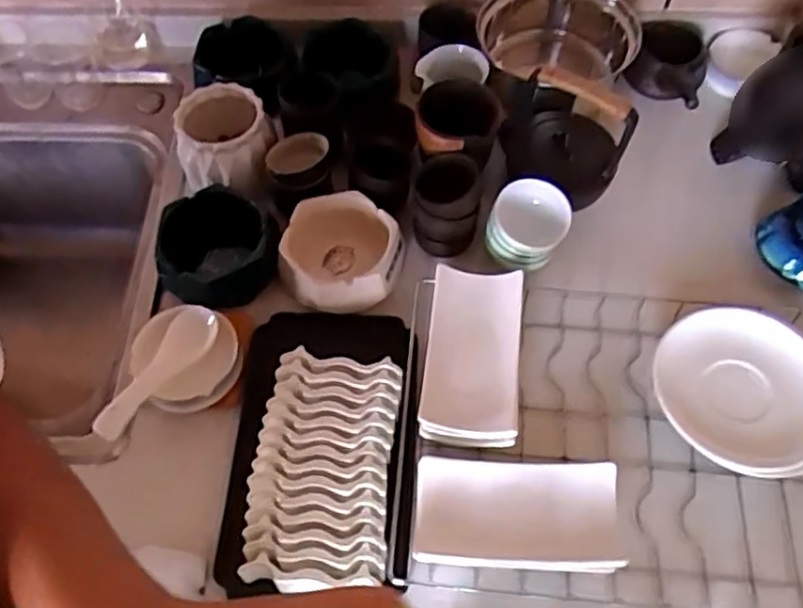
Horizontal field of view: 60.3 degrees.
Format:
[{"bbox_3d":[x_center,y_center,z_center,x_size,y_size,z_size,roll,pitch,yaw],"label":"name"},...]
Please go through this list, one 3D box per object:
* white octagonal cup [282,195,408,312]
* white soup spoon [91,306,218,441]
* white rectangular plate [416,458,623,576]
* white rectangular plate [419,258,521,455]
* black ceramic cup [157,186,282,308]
[{"bbox_3d":[-0.054,-0.043,0.643,0.106,0.059,0.106,3,60,2],"label":"white octagonal cup"},{"bbox_3d":[-0.199,0.054,0.567,0.038,0.030,0.134,22,62,12],"label":"white soup spoon"},{"bbox_3d":[0.084,0.156,0.514,0.144,0.022,0.074,3,60,2],"label":"white rectangular plate"},{"bbox_3d":[0.059,0.040,0.567,0.076,0.020,0.150,7,60,4],"label":"white rectangular plate"},{"bbox_3d":[-0.177,-0.055,0.660,0.107,0.067,0.104,0,60,0],"label":"black ceramic cup"}]

